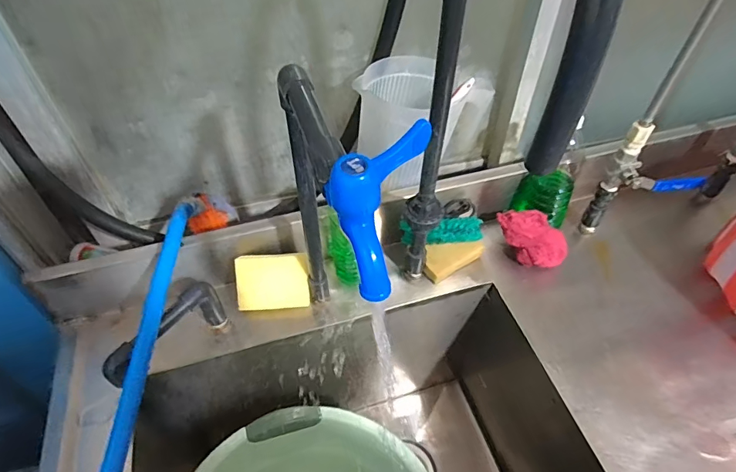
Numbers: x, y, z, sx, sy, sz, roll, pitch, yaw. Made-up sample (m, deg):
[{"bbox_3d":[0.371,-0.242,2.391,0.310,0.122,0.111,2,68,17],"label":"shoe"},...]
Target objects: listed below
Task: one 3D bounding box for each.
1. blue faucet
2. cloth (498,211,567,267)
[{"bbox_3d":[0.004,-0.017,0.266,0.041,0.085,0.068,17,50,15],"label":"blue faucet"},{"bbox_3d":[0.252,0.005,0.680,0.054,0.068,0.103,-21,51,-18],"label":"cloth"}]

